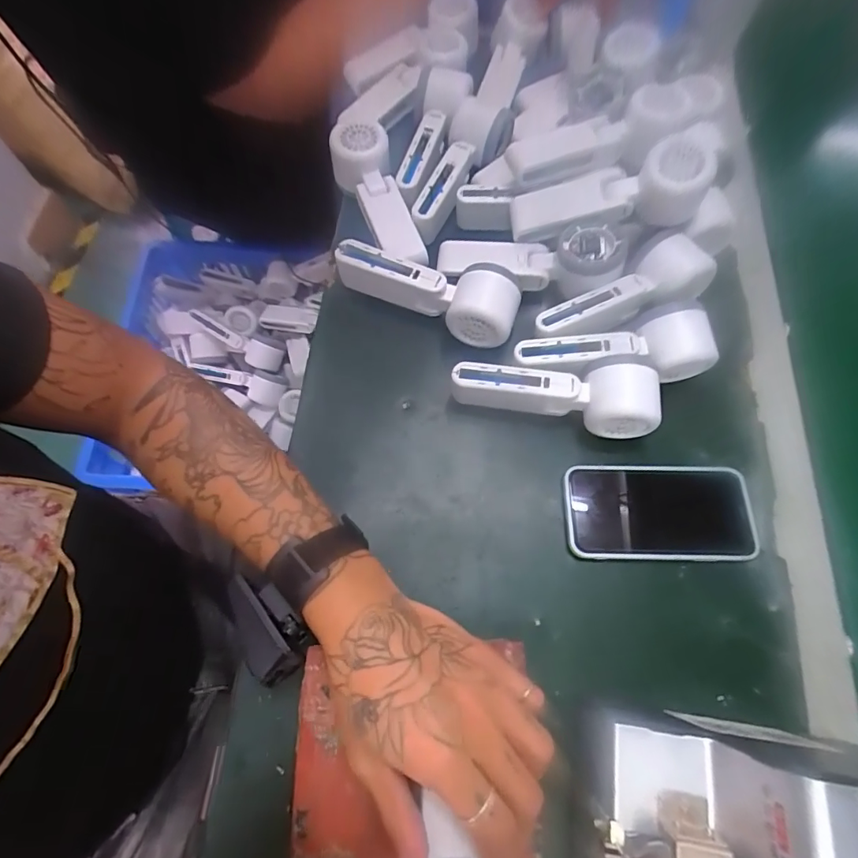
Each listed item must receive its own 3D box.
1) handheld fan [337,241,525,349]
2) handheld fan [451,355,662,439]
[{"bbox_3d":[-0.004,-0.119,0.425,0.166,0.050,0.057,13,69,4],"label":"handheld fan"},{"bbox_3d":[0.100,-0.029,0.384,0.162,0.047,0.050,6,69,1],"label":"handheld fan"}]

